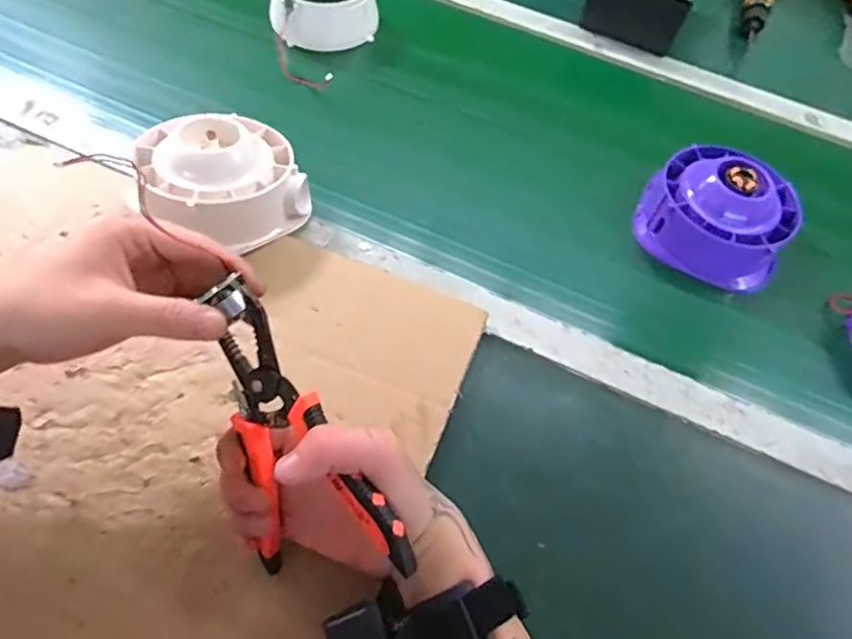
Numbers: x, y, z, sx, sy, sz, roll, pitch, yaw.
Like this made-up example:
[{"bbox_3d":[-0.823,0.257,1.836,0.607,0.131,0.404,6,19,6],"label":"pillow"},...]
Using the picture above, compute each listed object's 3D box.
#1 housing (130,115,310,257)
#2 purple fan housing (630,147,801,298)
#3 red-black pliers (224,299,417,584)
[{"bbox_3d":[-0.171,-0.121,0.501,0.123,0.060,0.121,-19,61,-16],"label":"housing"},{"bbox_3d":[0.280,-0.107,0.559,0.131,0.074,0.123,27,59,13],"label":"purple fan housing"},{"bbox_3d":[-0.079,0.069,0.329,0.017,0.116,0.147,-17,86,-50],"label":"red-black pliers"}]

